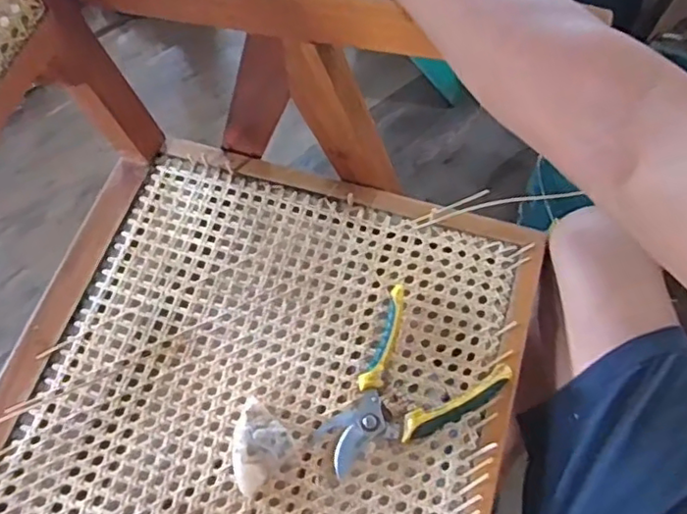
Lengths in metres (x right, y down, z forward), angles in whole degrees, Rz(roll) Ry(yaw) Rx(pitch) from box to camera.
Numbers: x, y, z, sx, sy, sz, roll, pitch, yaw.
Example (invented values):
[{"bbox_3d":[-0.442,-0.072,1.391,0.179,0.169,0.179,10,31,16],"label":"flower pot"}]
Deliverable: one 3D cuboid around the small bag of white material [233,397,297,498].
[{"bbox_3d":[-0.084,0.171,0.564,0.064,0.026,0.064,40,72,19],"label":"small bag of white material"}]

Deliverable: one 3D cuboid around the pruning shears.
[{"bbox_3d":[0.055,0.134,0.583,0.134,0.019,0.170,35,71,17],"label":"pruning shears"}]

